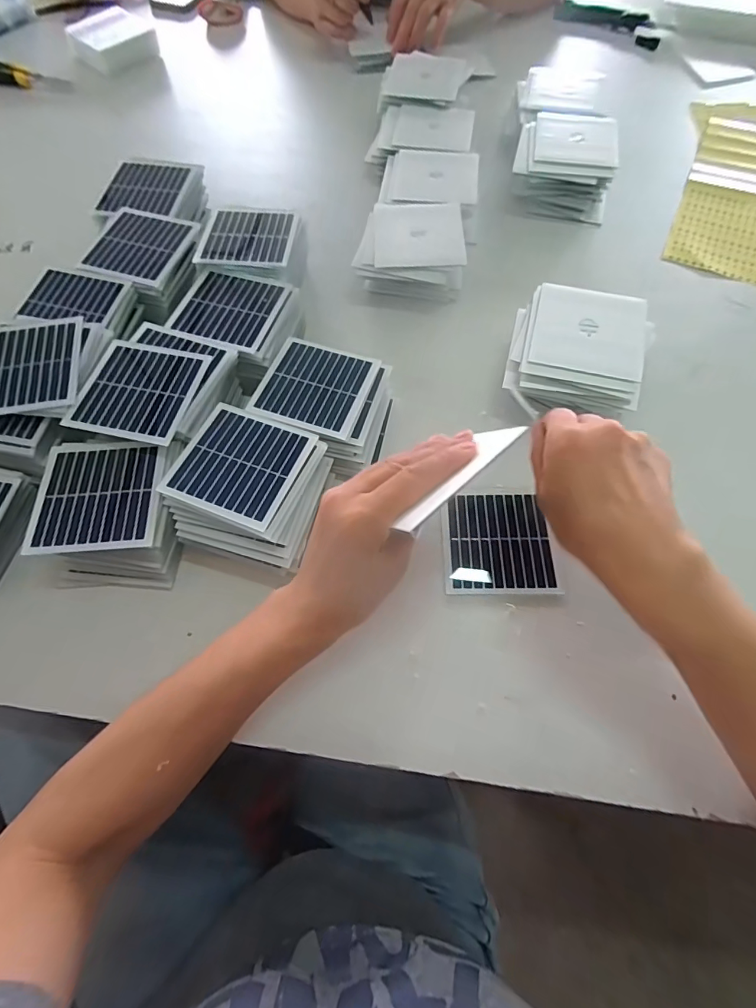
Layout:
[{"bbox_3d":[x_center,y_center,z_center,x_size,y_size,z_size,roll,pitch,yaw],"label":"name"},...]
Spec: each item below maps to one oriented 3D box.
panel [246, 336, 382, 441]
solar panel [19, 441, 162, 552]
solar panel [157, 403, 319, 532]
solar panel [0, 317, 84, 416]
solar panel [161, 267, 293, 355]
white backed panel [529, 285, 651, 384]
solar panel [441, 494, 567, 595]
[{"bbox_3d":[-0.054,-0.101,0.387,0.089,0.006,0.091,16,64,9],"label":"panel"},{"bbox_3d":[-0.208,-0.008,0.338,0.089,0.006,0.089,-3,65,0],"label":"solar panel"},{"bbox_3d":[-0.105,-0.032,0.347,0.090,0.005,0.088,20,64,10],"label":"solar panel"},{"bbox_3d":[-0.288,-0.112,0.370,0.089,0.006,0.088,-5,69,-1],"label":"solar panel"},{"bbox_3d":[-0.137,-0.180,0.419,0.091,0.009,0.092,15,62,10],"label":"solar panel"},{"bbox_3d":[0.180,-0.149,0.385,0.089,0.006,0.085,13,72,6],"label":"white backed panel"},{"bbox_3d":[0.095,0.030,0.362,0.086,0.005,0.084,0,65,1],"label":"solar panel"}]

